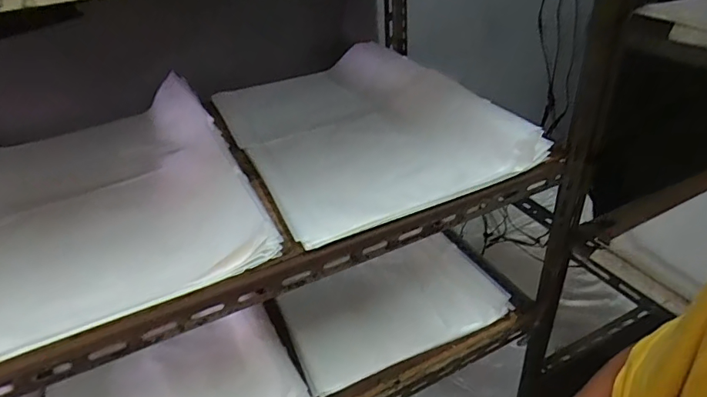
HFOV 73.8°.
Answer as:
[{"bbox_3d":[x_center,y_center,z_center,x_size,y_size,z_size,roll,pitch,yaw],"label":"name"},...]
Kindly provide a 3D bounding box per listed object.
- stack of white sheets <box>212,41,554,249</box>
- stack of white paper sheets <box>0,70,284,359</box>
[{"bbox_3d":[0.004,-0.119,0.745,0.330,0.096,0.469,-20,37,-21],"label":"stack of white sheets"},{"bbox_3d":[-0.346,-0.024,0.643,0.355,0.059,0.513,-18,36,-19],"label":"stack of white paper sheets"}]

